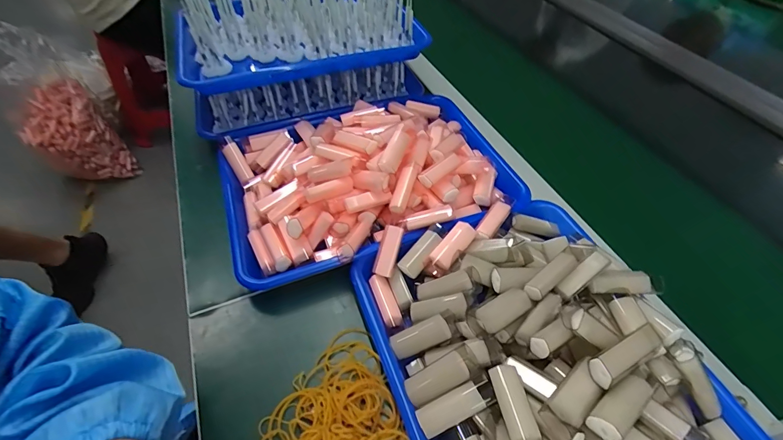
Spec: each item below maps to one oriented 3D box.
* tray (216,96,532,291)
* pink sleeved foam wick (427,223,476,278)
[{"bbox_3d":[-0.037,-0.066,0.478,0.335,0.081,0.254,-16,52,-13],"label":"tray"},{"bbox_3d":[0.058,0.029,0.377,0.023,0.015,0.060,35,78,25],"label":"pink sleeved foam wick"}]

